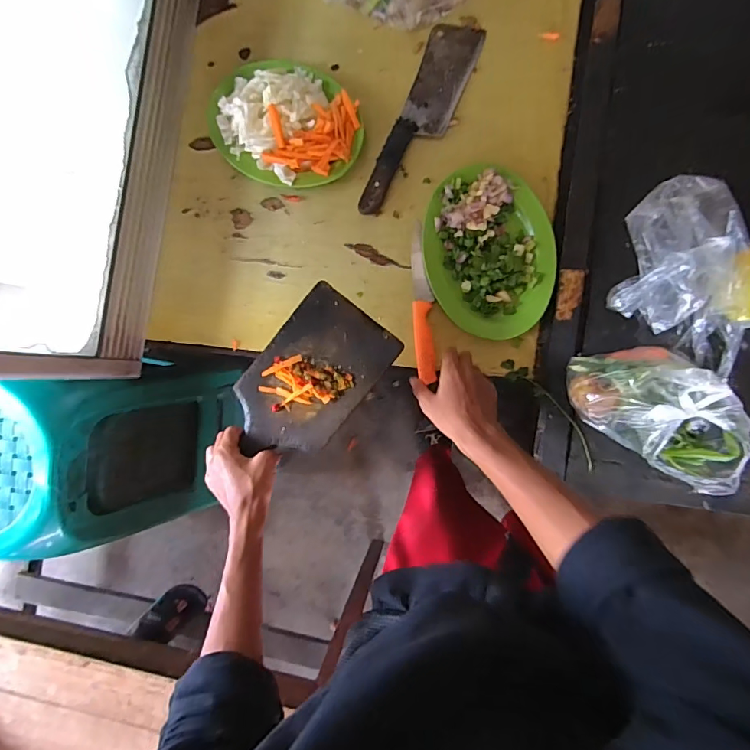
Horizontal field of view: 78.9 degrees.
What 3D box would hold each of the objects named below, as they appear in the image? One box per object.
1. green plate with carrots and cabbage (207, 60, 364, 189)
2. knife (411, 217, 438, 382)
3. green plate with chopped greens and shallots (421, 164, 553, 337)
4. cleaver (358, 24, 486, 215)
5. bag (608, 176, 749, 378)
[{"bbox_3d":[-0.139,-0.377,0.679,0.252,0.047,0.179,27,94,5],"label":"green plate with carrots and cabbage"},{"bbox_3d":[0.069,-0.106,0.670,0.030,0.011,0.232,-4,86,9],"label":"knife"},{"bbox_3d":[0.158,-0.173,0.634,0.168,0.024,0.237,-10,90,6],"label":"green plate with chopped greens and shallots"},{"bbox_3d":[0.069,-0.371,0.661,0.077,0.019,0.302,22,93,5],"label":"cleaver"},{"bbox_3d":[0.375,-0.125,0.567,0.145,0.078,0.229,4,89,11],"label":"bag"}]

